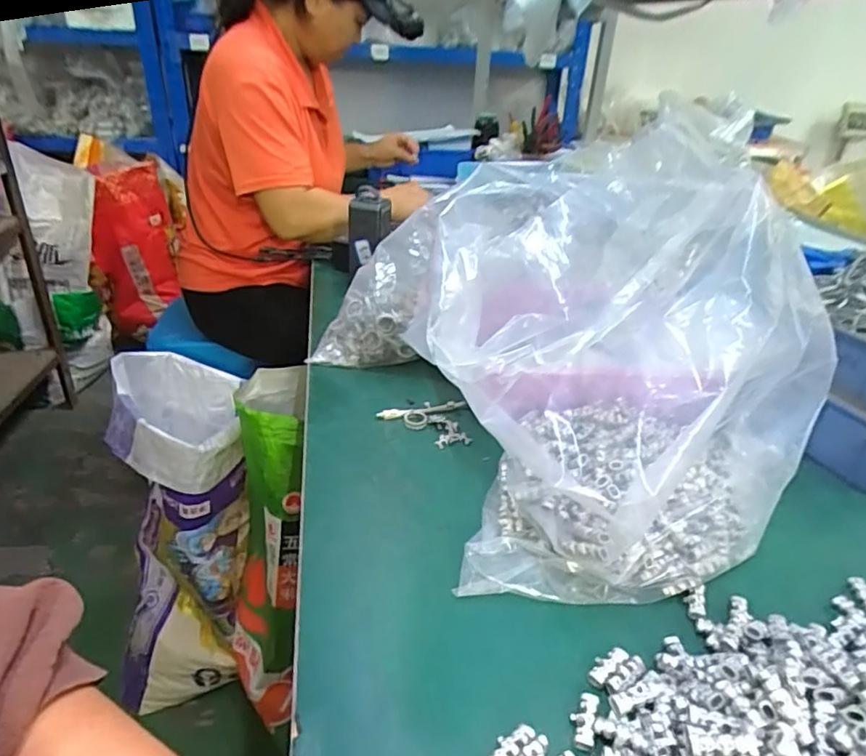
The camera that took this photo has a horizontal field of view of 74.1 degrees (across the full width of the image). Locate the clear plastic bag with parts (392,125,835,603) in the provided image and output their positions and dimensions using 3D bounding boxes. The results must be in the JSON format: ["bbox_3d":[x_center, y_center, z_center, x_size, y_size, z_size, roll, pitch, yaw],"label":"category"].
[{"bbox_3d":[0.141,-0.020,0.453,0.304,0.254,0.262,-1,30,-8],"label":"clear plastic bag with parts"}]

